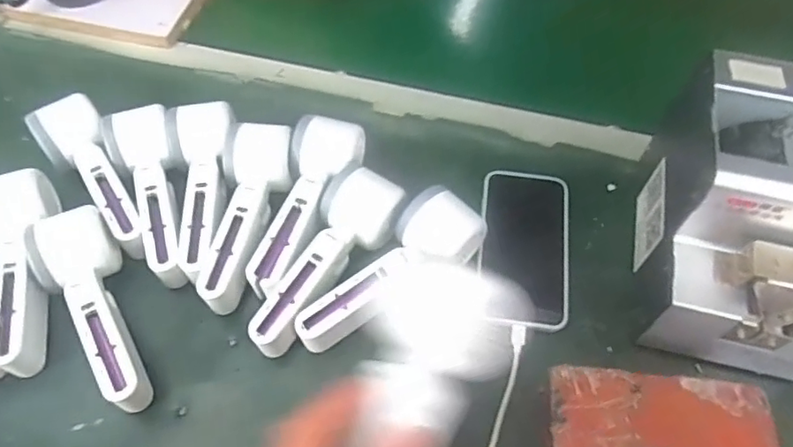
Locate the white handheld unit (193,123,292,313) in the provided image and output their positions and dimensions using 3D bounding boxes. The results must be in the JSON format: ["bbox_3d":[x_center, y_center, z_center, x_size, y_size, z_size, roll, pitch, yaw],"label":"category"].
[{"bbox_3d":[-0.119,-0.007,0.483,0.053,0.051,0.162,3,57,1],"label":"white handheld unit"}]

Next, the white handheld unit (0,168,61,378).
[{"bbox_3d":[-0.294,0.034,0.446,0.055,0.050,0.160,-12,58,-8],"label":"white handheld unit"}]

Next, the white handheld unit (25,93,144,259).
[{"bbox_3d":[-0.249,-0.041,0.490,0.055,0.045,0.166,-33,63,-20],"label":"white handheld unit"}]

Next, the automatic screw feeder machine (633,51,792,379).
[{"bbox_3d":[0.260,-0.001,0.425,0.125,0.147,0.170,12,58,7],"label":"automatic screw feeder machine"}]

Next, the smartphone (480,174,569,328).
[{"bbox_3d":[0.109,0.017,0.495,0.073,0.007,0.145,6,57,4],"label":"smartphone"}]

